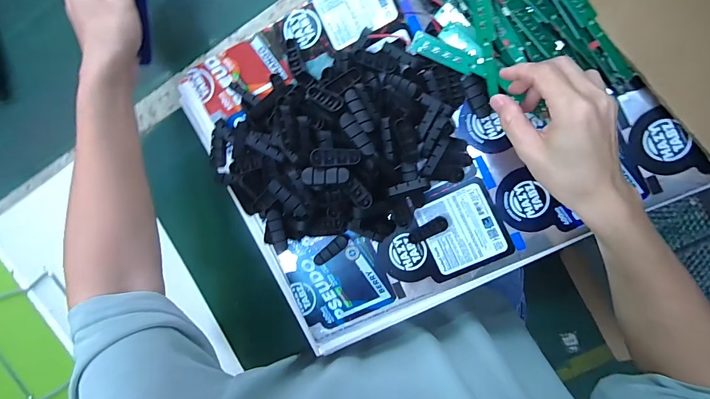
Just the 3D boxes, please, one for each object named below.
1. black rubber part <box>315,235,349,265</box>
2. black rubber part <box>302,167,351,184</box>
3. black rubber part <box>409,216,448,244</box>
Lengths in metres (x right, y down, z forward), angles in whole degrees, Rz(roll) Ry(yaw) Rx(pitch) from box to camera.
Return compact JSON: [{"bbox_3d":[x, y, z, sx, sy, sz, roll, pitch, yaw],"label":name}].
[{"bbox_3d":[-0.028,0.061,0.420,0.047,0.009,0.015,-43,88,9],"label":"black rubber part"},{"bbox_3d":[-0.029,-0.024,0.347,0.047,0.006,0.016,-1,94,8],"label":"black rubber part"},{"bbox_3d":[0.084,0.035,0.402,0.046,0.007,0.015,-31,89,9],"label":"black rubber part"}]

